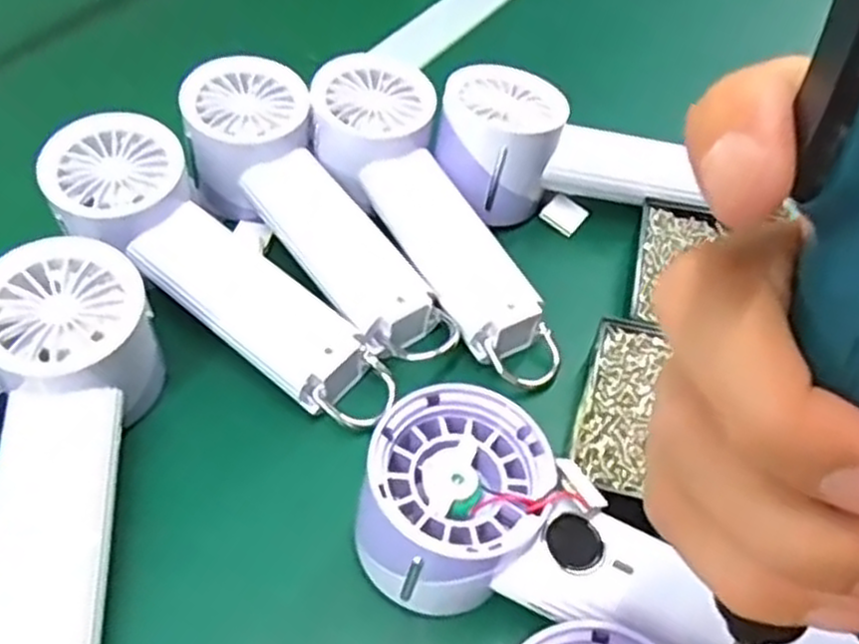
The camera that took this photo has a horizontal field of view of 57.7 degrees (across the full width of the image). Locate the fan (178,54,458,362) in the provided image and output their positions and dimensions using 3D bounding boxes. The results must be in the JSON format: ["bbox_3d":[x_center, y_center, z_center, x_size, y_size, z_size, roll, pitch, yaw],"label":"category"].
[{"bbox_3d":[-0.059,-0.051,0.396,0.060,0.047,0.189,-32,72,-25],"label":"fan"}]

